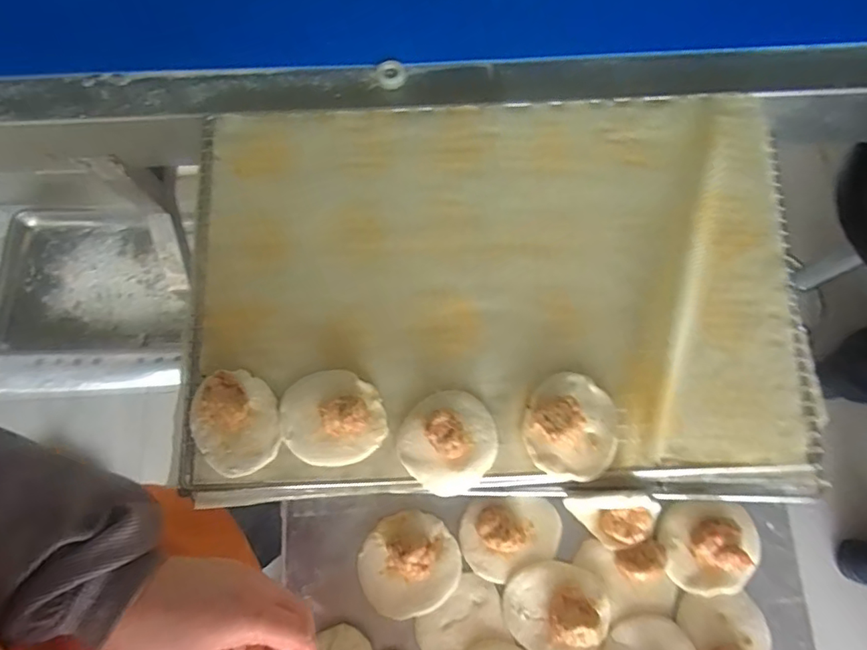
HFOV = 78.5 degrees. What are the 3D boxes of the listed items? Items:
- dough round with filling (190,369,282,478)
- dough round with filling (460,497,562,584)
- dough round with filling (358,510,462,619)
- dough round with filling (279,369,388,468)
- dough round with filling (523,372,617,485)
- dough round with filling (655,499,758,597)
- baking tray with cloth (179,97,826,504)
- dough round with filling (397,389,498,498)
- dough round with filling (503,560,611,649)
[{"bbox_3d":[-0.187,0.092,0.502,0.080,0.030,0.095,-10,77,-2],"label":"dough round with filling"},{"bbox_3d":[0.074,0.197,0.498,0.094,0.031,0.071,-25,78,-5],"label":"dough round with filling"},{"bbox_3d":[-0.023,0.223,0.490,0.092,0.035,0.087,0,77,1],"label":"dough round with filling"},{"bbox_3d":[-0.096,0.084,0.485,0.092,0.037,0.088,0,77,1],"label":"dough round with filling"},{"bbox_3d":[0.128,0.091,0.480,0.084,0.037,0.091,0,77,1],"label":"dough round with filling"},{"bbox_3d":[0.261,0.206,0.487,0.089,0.031,0.081,-5,77,-1],"label":"dough round with filling"},{"bbox_3d":[0.053,-0.042,0.527,0.598,0.054,0.405,-1,77,0],"label":"baking tray with cloth"},{"bbox_3d":[0.014,0.104,0.478,0.084,0.038,0.091,0,77,1],"label":"dough round with filling"},{"bbox_3d":[0.115,0.263,0.480,0.090,0.034,0.085,0,77,1],"label":"dough round with filling"}]

